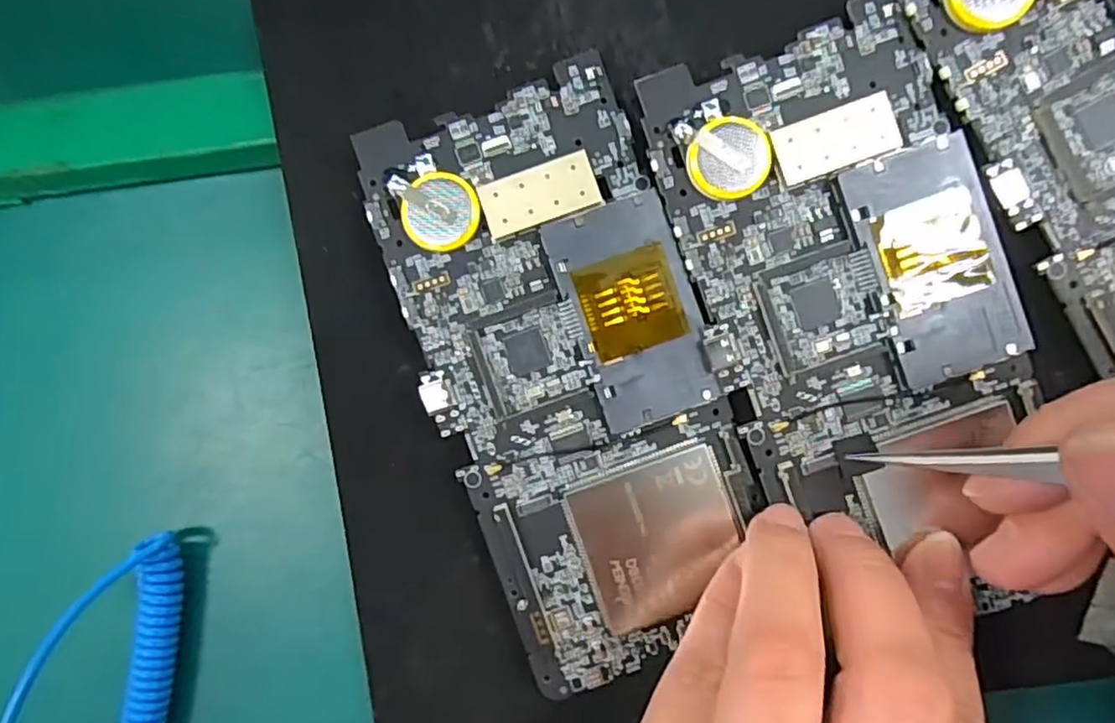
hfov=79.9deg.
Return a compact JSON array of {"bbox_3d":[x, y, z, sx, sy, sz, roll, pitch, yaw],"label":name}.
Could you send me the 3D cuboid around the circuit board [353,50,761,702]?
[{"bbox_3d":[0.004,0.005,0.178,0.072,0.012,0.151,-20,83,4],"label":"circuit board"}]

